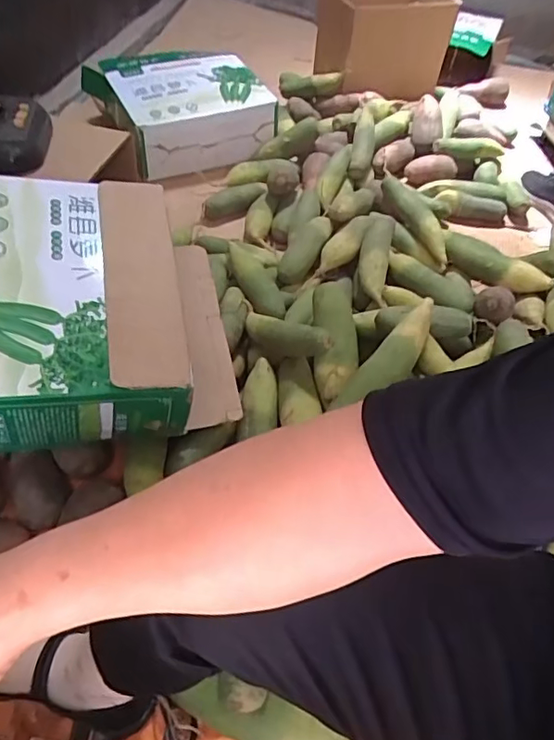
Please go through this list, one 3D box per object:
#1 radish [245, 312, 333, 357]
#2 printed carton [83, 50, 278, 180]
[{"bbox_3d":[0.008,-0.057,0.855,0.042,0.048,0.203,-32,31,-28],"label":"radish"},{"bbox_3d":[-0.247,-0.680,1.398,0.378,0.141,0.371,-23,56,-24],"label":"printed carton"}]

